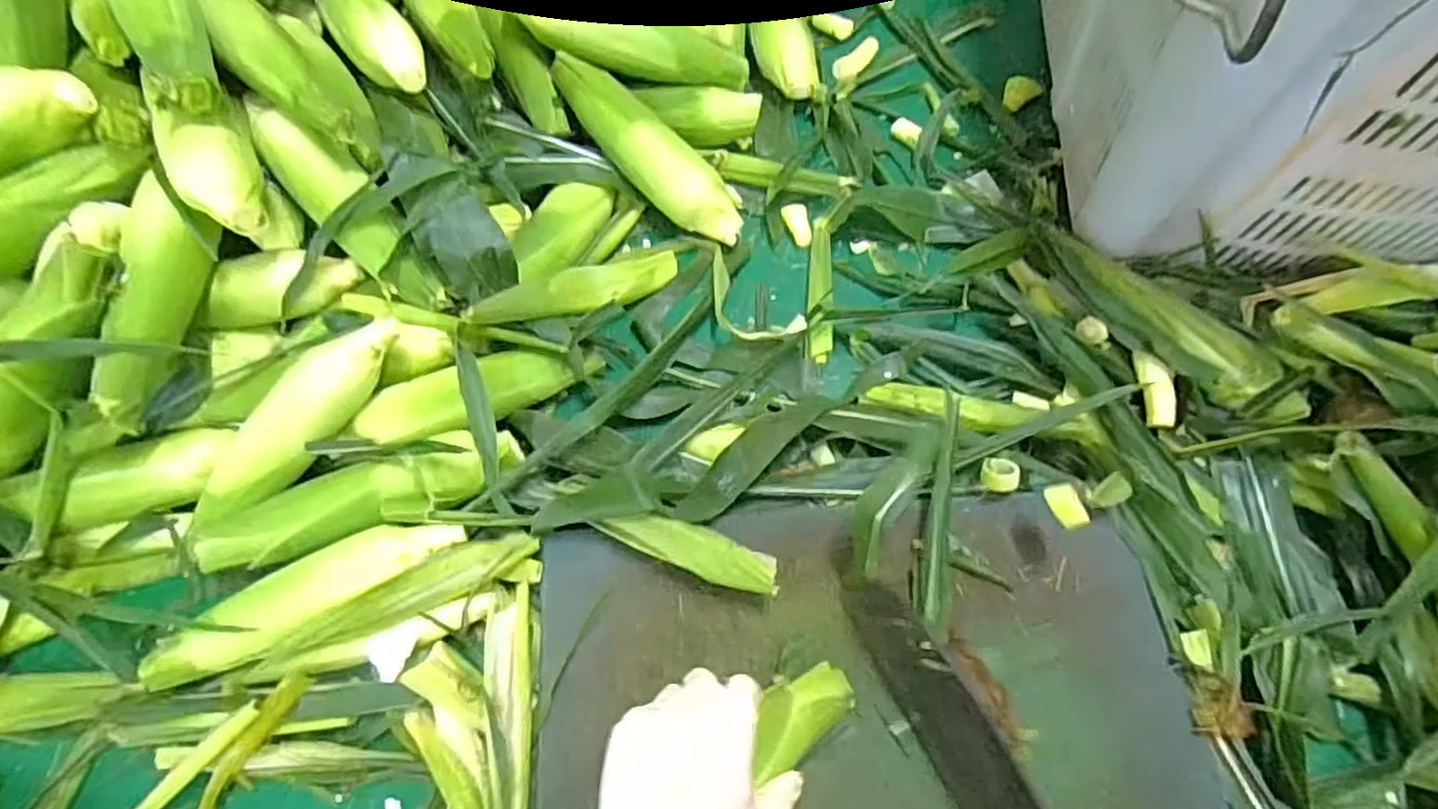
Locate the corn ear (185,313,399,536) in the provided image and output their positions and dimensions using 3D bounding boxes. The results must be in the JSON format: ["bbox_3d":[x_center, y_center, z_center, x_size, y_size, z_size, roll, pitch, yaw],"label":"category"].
[{"bbox_3d":[-0.321,0.016,0.524,0.052,0.057,0.209,38,77,14],"label":"corn ear"}]

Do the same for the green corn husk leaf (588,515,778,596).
[{"bbox_3d":[-0.022,0.100,0.489,0.130,0.038,0.031,22,68,11],"label":"green corn husk leaf"}]

